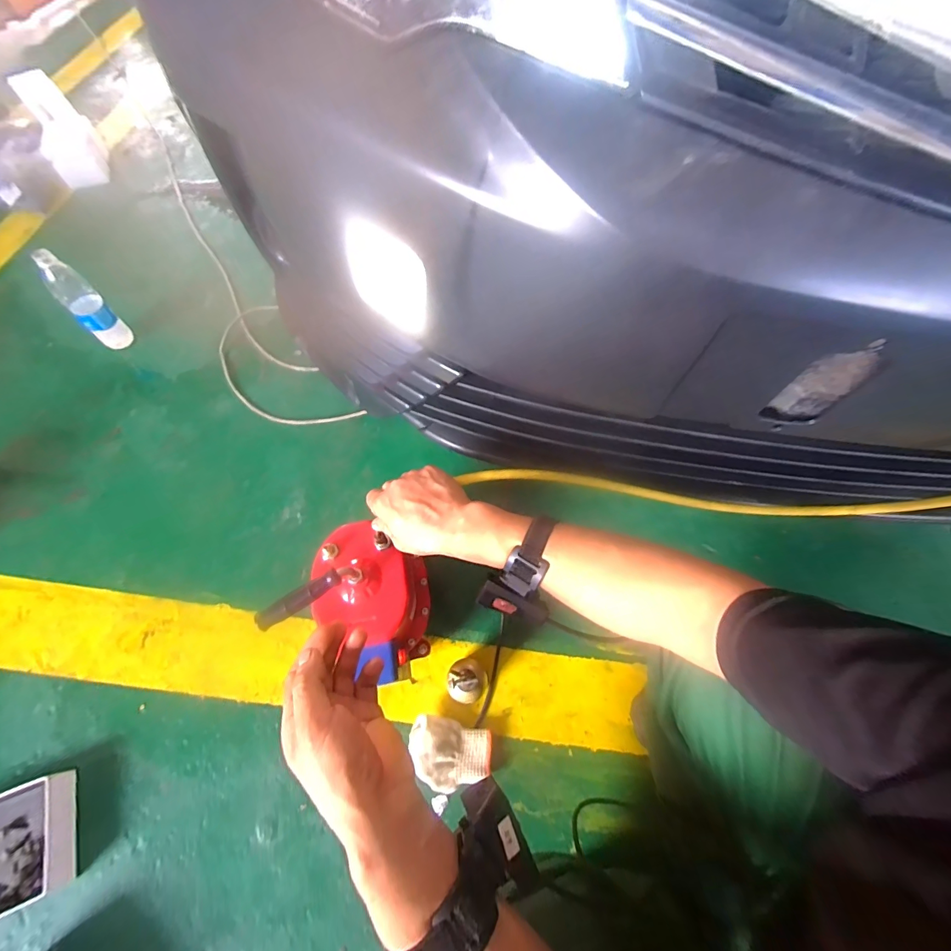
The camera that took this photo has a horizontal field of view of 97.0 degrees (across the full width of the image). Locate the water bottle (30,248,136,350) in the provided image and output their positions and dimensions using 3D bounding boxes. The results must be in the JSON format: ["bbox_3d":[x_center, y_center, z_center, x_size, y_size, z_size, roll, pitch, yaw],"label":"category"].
[{"bbox_3d":[-0.833,-0.363,0.900,0.074,0.208,0.070,39,70,15],"label":"water bottle"}]

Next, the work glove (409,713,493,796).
[{"bbox_3d":[-0.038,0.416,0.626,0.119,0.051,0.086,13,65,4],"label":"work glove"}]

